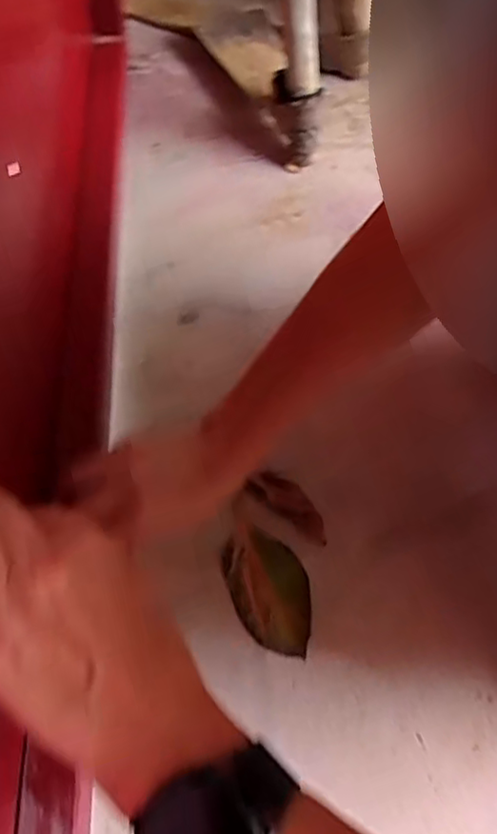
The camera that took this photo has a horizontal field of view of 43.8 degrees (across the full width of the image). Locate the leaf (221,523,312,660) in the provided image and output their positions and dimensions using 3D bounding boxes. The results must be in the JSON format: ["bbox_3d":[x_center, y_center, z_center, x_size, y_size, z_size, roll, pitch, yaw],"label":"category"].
[{"bbox_3d":[0.019,0.147,0.529,0.065,0.012,0.109,-17,62,-12],"label":"leaf"}]

